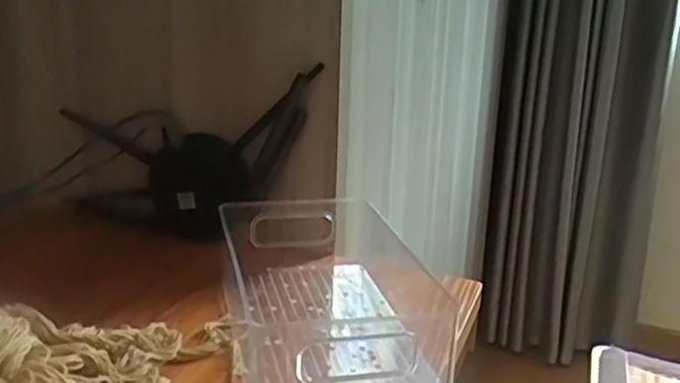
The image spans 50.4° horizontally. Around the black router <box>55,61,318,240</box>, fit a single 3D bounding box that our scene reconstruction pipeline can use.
[{"bbox_3d":[-0.171,-0.050,0.802,0.304,0.190,0.057,6,17,15],"label":"black router"}]

